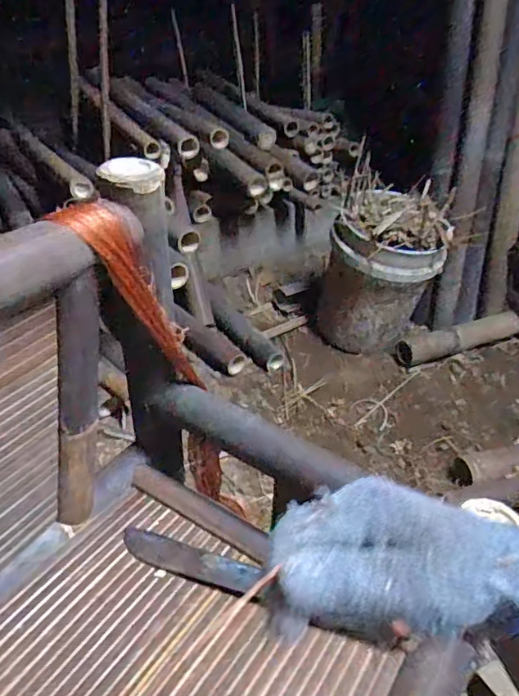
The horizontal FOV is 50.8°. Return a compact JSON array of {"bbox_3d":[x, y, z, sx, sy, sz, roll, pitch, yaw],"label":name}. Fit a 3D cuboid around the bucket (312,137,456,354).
[{"bbox_3d":[0.333,-0.200,1.500,0.300,0.430,0.270,14,36,13],"label":"bucket"}]

